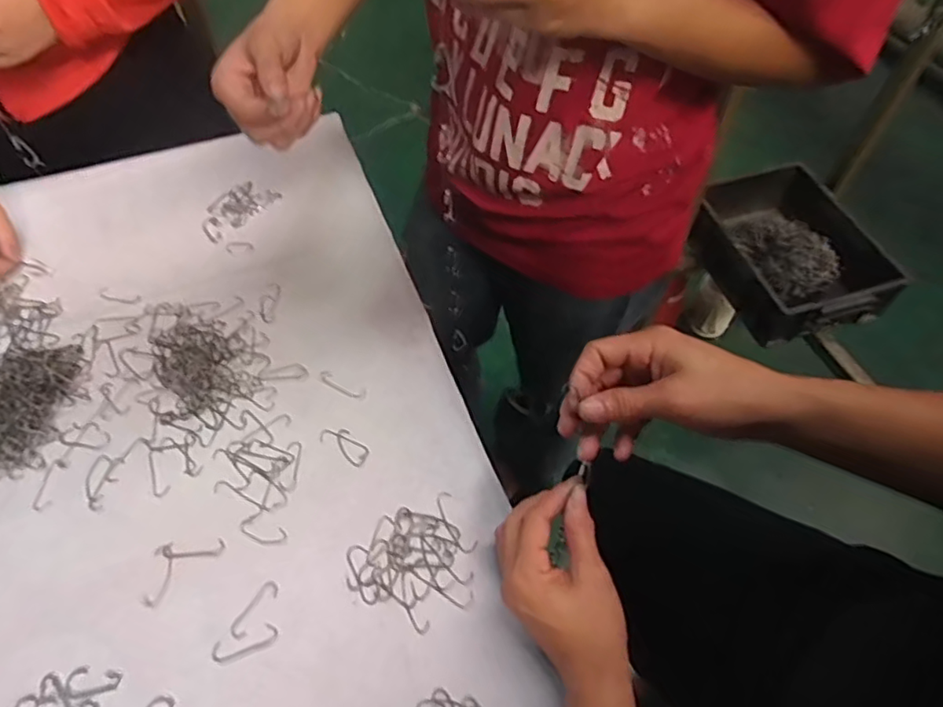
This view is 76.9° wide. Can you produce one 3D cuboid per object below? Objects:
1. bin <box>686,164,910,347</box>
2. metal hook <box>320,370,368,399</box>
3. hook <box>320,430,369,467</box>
[{"bbox_3d":[0.596,-0.192,1.126,0.279,0.121,0.350,-14,58,-10],"label":"bin"},{"bbox_3d":[-0.115,0.028,0.526,0.049,0.004,0.013,26,59,17],"label":"metal hook"},{"bbox_3d":[-0.105,0.074,0.490,0.045,0.004,0.019,30,61,19],"label":"hook"}]

